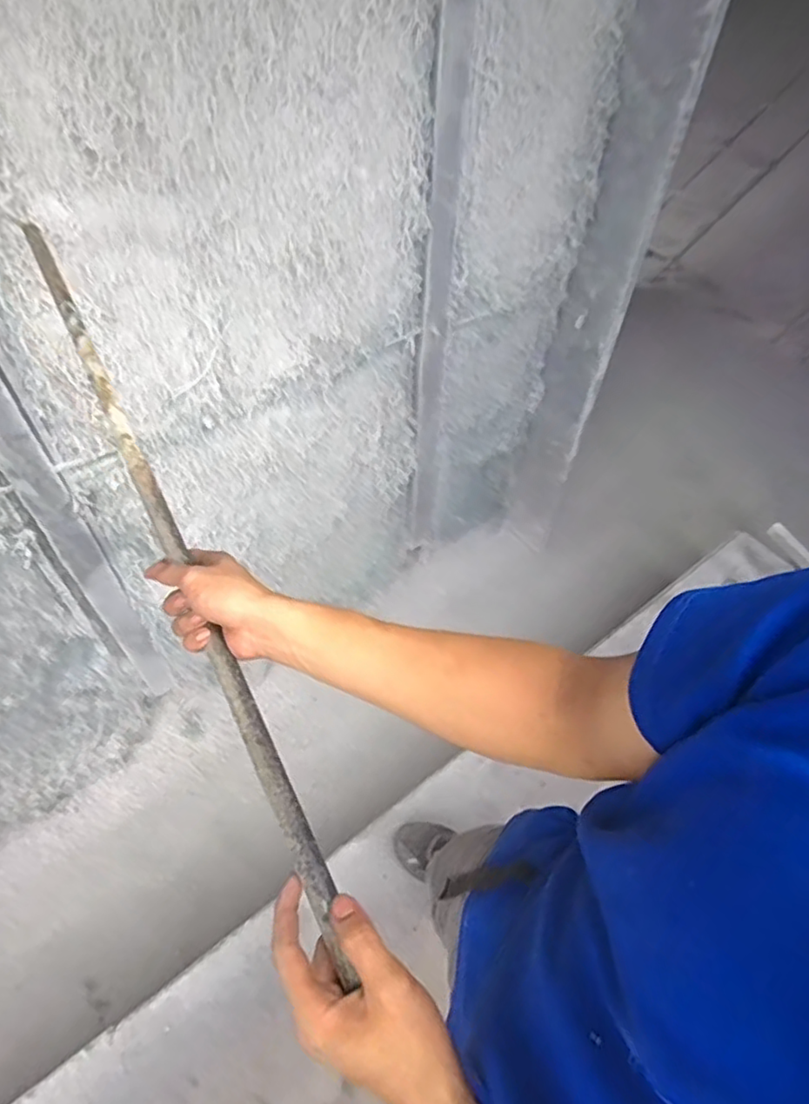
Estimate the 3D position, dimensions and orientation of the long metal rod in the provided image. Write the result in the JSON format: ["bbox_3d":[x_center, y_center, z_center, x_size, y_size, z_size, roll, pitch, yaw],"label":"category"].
[{"bbox_3d":[-0.266,-0.079,0.623,0.021,0.016,0.930,-24,61,-18],"label":"long metal rod"}]

